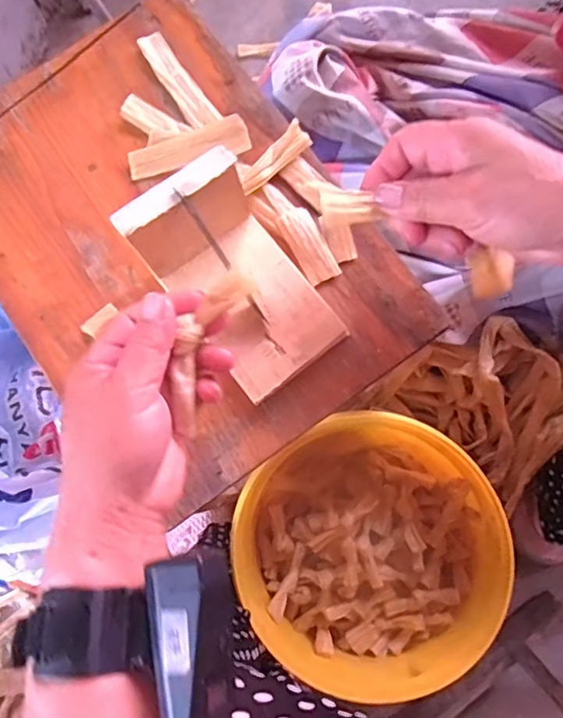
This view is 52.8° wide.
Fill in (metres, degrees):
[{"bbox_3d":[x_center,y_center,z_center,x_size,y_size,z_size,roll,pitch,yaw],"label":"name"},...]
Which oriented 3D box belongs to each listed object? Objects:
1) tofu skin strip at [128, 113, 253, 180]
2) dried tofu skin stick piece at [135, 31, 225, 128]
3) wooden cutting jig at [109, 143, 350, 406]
[{"bbox_3d":[-0.066,-0.150,0.402,0.087,0.004,0.028,-14,77,8],"label":"tofu skin strip"},{"bbox_3d":[-0.076,-0.204,0.417,0.022,0.004,0.088,-34,80,-8],"label":"dried tofu skin stick piece"},{"bbox_3d":[-0.024,-0.048,0.339,0.077,0.066,0.123,-38,81,-8],"label":"wooden cutting jig"}]

